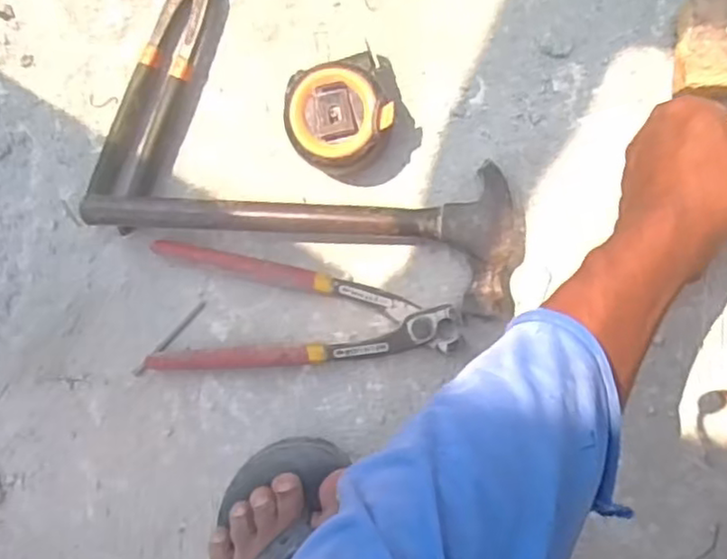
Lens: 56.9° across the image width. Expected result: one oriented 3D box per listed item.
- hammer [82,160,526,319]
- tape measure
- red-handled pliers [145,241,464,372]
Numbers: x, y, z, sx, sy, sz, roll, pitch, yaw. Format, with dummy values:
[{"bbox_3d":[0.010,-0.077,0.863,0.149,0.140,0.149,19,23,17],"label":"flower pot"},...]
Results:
[{"bbox_3d":[-0.039,-0.038,0.440,0.282,0.033,0.086,8,92,8],"label":"hammer"},{"bbox_3d":[-0.011,-0.106,0.435,0.070,0.040,0.066,-17,89,8],"label":"tape measure"},{"bbox_3d":[-0.043,0.034,0.451,0.209,0.025,0.085,10,92,8],"label":"red-handled pliers"}]

